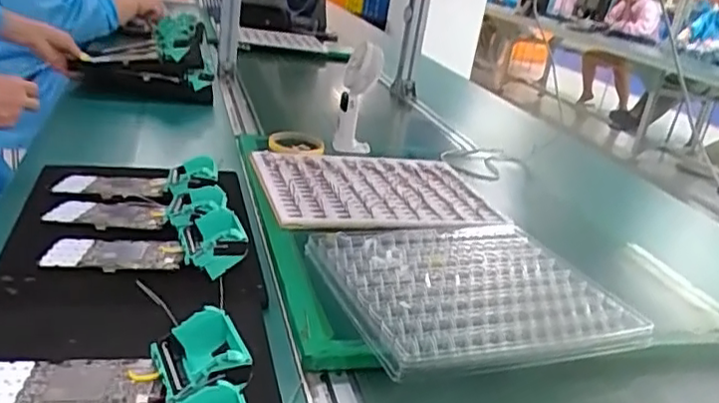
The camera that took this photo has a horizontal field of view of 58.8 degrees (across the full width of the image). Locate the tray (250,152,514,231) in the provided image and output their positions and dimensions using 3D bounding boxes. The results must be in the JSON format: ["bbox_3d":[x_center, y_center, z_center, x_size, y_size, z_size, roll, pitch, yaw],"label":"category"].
[{"bbox_3d":[0.019,-0.021,0.902,0.314,0.024,0.288,2,23,-13],"label":"tray"}]

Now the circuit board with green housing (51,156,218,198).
[{"bbox_3d":[-0.280,-0.028,0.824,0.206,0.027,0.094,-4,21,9],"label":"circuit board with green housing"}]

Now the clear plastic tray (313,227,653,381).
[{"bbox_3d":[0.110,0.090,0.670,0.286,0.032,0.259,-2,24,-21],"label":"clear plastic tray"}]

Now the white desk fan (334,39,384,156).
[{"bbox_3d":[-0.001,-0.182,1.090,0.066,0.167,0.097,6,22,-3],"label":"white desk fan"}]

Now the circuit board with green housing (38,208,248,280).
[{"bbox_3d":[-0.217,0.034,0.658,0.197,0.044,0.089,5,26,-12],"label":"circuit board with green housing"}]

